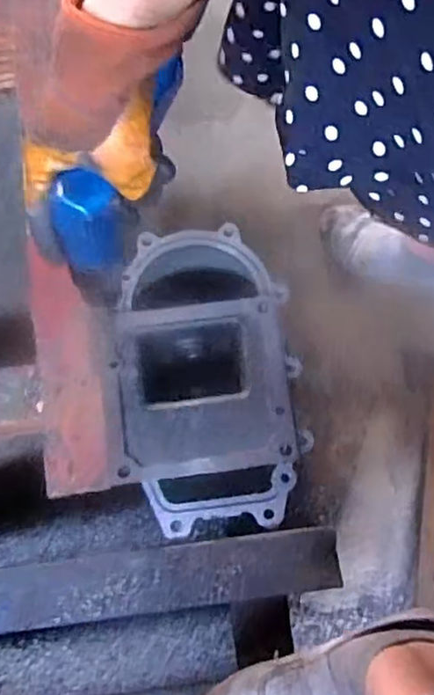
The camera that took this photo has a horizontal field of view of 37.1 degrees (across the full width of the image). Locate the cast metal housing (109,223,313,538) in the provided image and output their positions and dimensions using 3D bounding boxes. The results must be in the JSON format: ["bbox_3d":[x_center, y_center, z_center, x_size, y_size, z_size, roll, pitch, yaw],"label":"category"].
[{"bbox_3d":[-0.013,0.030,0.613,0.160,0.094,0.261,-6,76,-2],"label":"cast metal housing"}]

